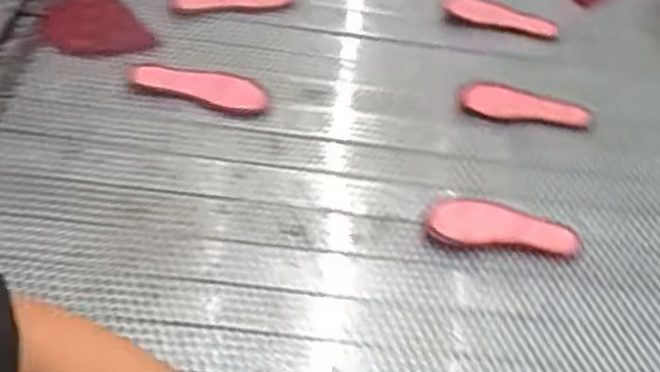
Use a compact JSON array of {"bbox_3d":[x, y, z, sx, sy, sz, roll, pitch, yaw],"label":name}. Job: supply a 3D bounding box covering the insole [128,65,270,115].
[{"bbox_3d":[-0.209,-0.160,1.099,0.221,0.014,0.073,11,52,0],"label":"insole"}]

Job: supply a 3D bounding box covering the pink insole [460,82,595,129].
[{"bbox_3d":[0.318,-0.128,1.116,0.208,0.010,0.067,14,53,3],"label":"pink insole"}]

